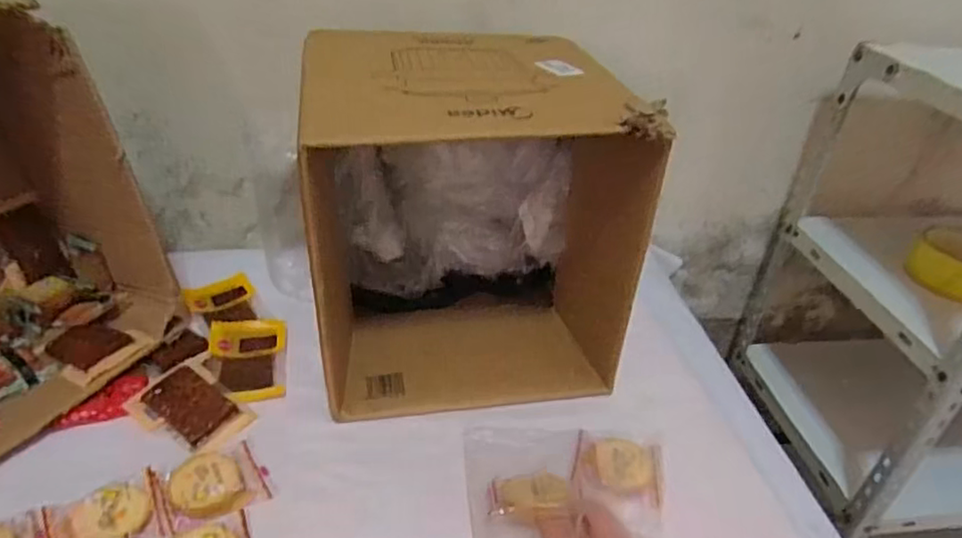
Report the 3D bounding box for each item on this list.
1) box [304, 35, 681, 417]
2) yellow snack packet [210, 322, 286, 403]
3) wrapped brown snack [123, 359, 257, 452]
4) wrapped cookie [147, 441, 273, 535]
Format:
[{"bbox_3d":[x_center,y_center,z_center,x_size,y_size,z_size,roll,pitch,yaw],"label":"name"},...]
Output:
[{"bbox_3d":[-0.017,-0.051,0.584,0.260,0.263,0.229,-3,36,-12],"label":"box"},{"bbox_3d":[-0.218,0.084,0.593,0.067,0.008,0.097,-4,36,-13],"label":"yellow snack packet"},{"bbox_3d":[-0.248,0.119,0.541,0.093,0.009,0.065,25,40,25],"label":"wrapped brown snack"},{"bbox_3d":[-0.205,0.163,0.481,0.074,0.010,0.065,-18,42,-30],"label":"wrapped cookie"}]

